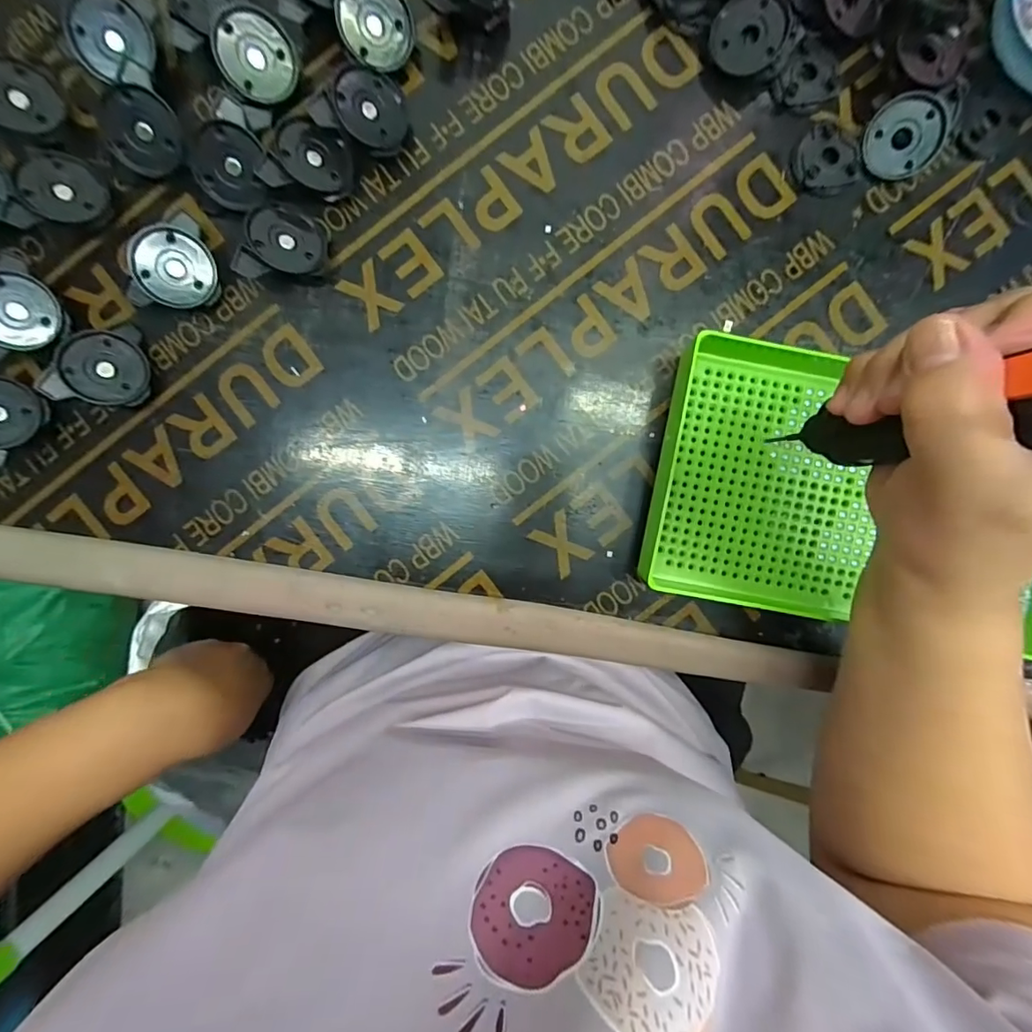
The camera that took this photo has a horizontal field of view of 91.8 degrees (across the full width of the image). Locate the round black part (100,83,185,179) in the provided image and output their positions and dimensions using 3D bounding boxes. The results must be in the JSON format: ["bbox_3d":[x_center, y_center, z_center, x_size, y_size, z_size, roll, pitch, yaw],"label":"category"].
[{"bbox_3d":[-0.216,-0.224,0.291,0.043,0.015,0.042,-2,123,-3],"label":"round black part"}]

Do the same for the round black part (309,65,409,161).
[{"bbox_3d":[-0.088,-0.236,0.291,0.047,0.014,0.047,-6,101,-32],"label":"round black part"}]

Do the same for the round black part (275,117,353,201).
[{"bbox_3d":[-0.117,-0.208,0.293,0.040,0.009,0.036,-8,100,-31],"label":"round black part"}]

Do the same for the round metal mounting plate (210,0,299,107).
[{"bbox_3d":[-0.148,-0.261,0.284,0.042,0.009,0.041,-9,111,-25],"label":"round metal mounting plate"}]

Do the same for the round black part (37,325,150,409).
[{"bbox_3d":[-0.248,-0.090,0.296,0.049,0.016,0.047,1,97,-40],"label":"round black part"}]

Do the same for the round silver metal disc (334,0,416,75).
[{"bbox_3d":[-0.079,-0.282,0.287,0.043,0.008,0.044,-11,112,-28],"label":"round silver metal disc"}]

